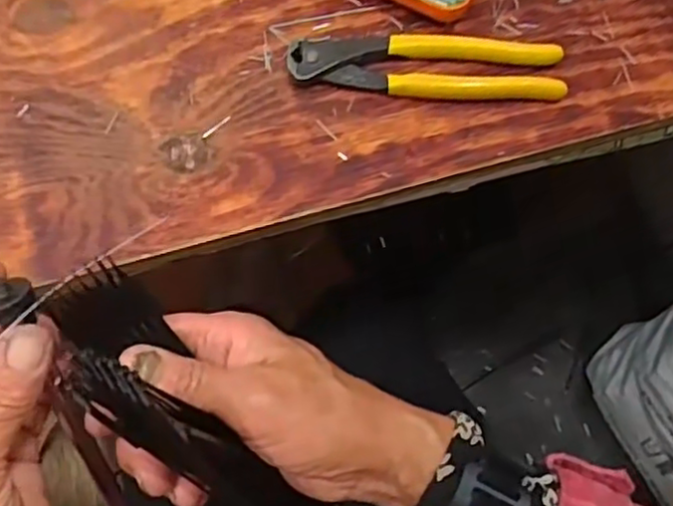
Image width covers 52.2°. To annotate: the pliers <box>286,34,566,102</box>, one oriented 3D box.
[{"bbox_3d":[0.055,-0.117,0.420,0.164,0.015,0.049,2,67,-1],"label":"pliers"}]

